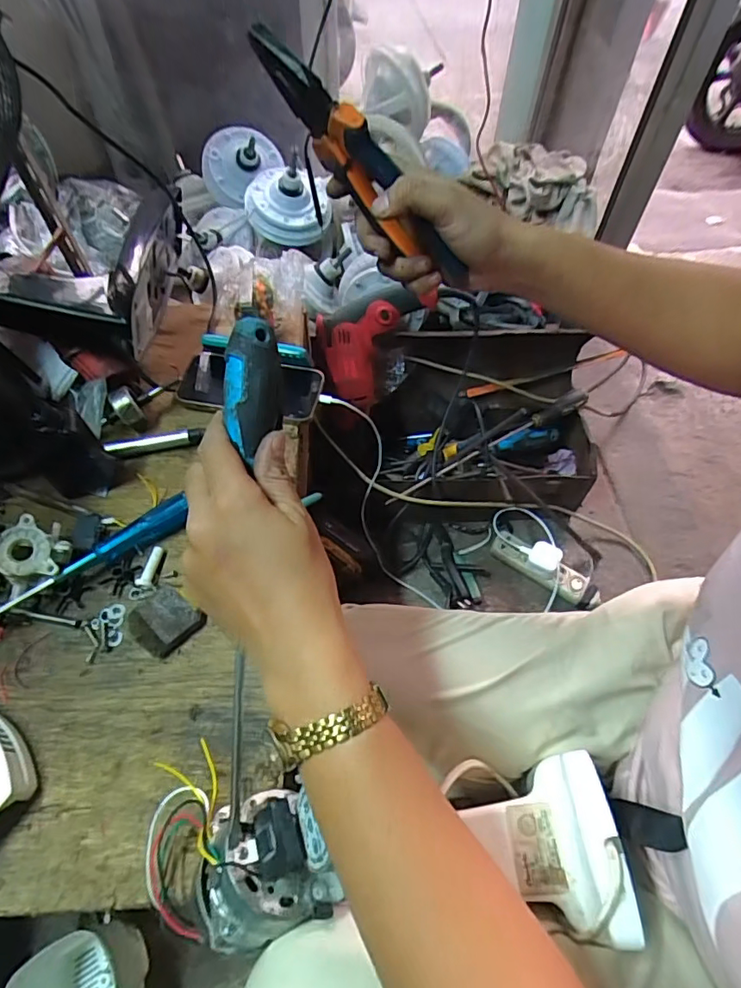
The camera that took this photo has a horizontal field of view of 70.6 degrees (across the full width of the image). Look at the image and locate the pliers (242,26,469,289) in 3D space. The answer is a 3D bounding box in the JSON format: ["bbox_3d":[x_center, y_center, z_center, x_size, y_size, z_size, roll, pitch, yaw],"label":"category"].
[{"bbox_3d":[-0.002,-0.211,0.344,0.191,0.048,0.027,41,57,-23],"label":"pliers"}]

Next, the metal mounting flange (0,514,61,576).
[{"bbox_3d":[-0.311,0.046,0.467,0.060,0.007,0.052,1,71,-13],"label":"metal mounting flange"}]

